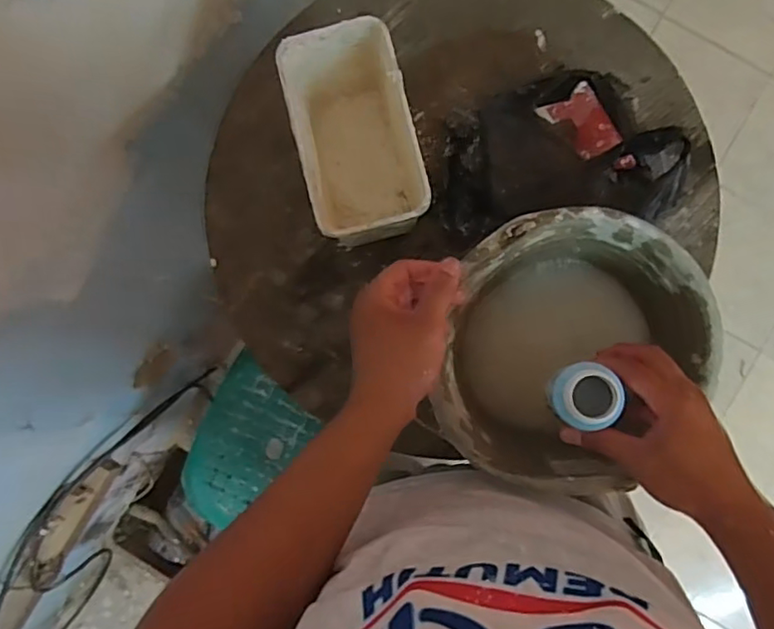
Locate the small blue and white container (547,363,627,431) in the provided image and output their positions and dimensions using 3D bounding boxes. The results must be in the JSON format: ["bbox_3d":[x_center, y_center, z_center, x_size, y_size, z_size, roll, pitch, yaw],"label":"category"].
[{"bbox_3d":[0.152,0.063,0.451,0.052,0.038,0.048,-12,86,-1],"label":"small blue and white container"}]

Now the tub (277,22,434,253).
[{"bbox_3d":[-0.032,-0.175,0.611,0.114,0.130,0.201,-14,86,1],"label":"tub"}]

